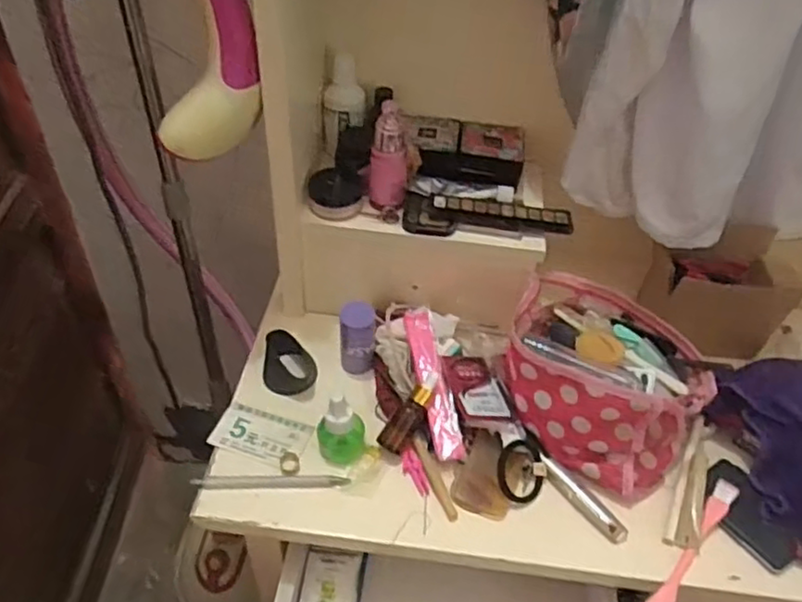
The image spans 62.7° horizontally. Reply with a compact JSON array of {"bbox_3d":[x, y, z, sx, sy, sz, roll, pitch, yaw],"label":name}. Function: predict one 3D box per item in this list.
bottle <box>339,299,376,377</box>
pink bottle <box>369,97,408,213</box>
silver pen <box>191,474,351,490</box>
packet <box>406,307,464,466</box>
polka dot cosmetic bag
[{"bbox_3d":[-0.044,0.038,0.668,0.033,0.078,0.031,1,45,-3],"label":"bottle"},{"bbox_3d":[-0.012,-0.136,0.635,0.035,0.102,0.030,4,45,0],"label":"pink bottle"},{"bbox_3d":[-0.116,0.161,0.593,0.135,0.011,0.015,-1,45,-6],"label":"silver pen"},{"bbox_3d":[0.031,0.075,0.636,0.027,0.020,0.156,-7,59,-11],"label":"packet"},{"bbox_3d":[0.189,0.066,0.619,0.173,0.083,0.166,24,48,19],"label":"polka dot cosmetic bag"}]

